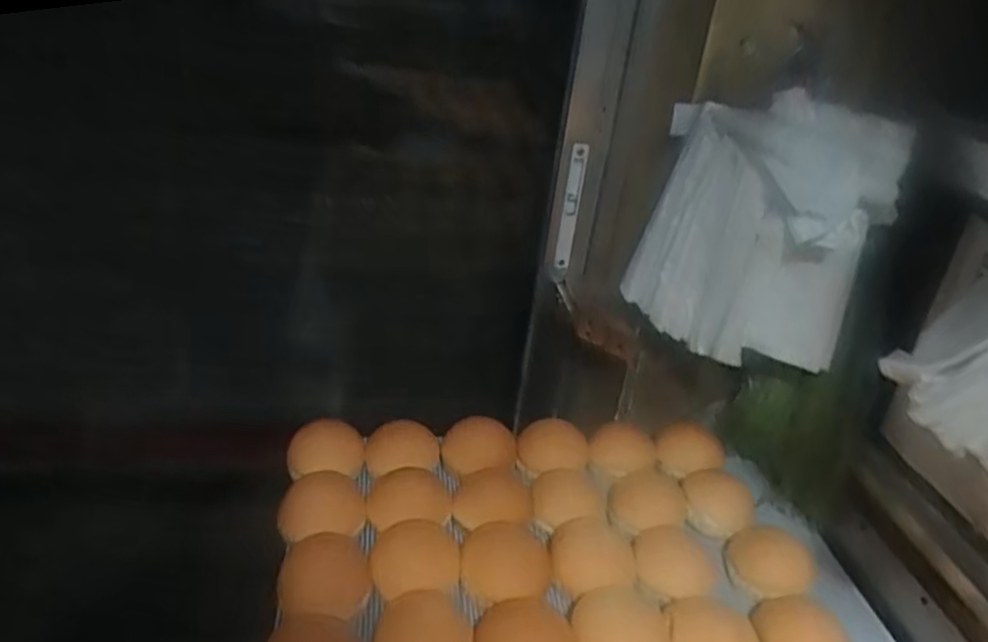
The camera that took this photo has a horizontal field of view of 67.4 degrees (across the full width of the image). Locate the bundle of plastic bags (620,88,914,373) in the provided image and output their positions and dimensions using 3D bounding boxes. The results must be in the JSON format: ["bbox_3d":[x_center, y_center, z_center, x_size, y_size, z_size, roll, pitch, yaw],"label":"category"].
[{"bbox_3d":[0.280,-0.098,0.795,0.139,0.253,0.209,-12,33,-33],"label":"bundle of plastic bags"}]

